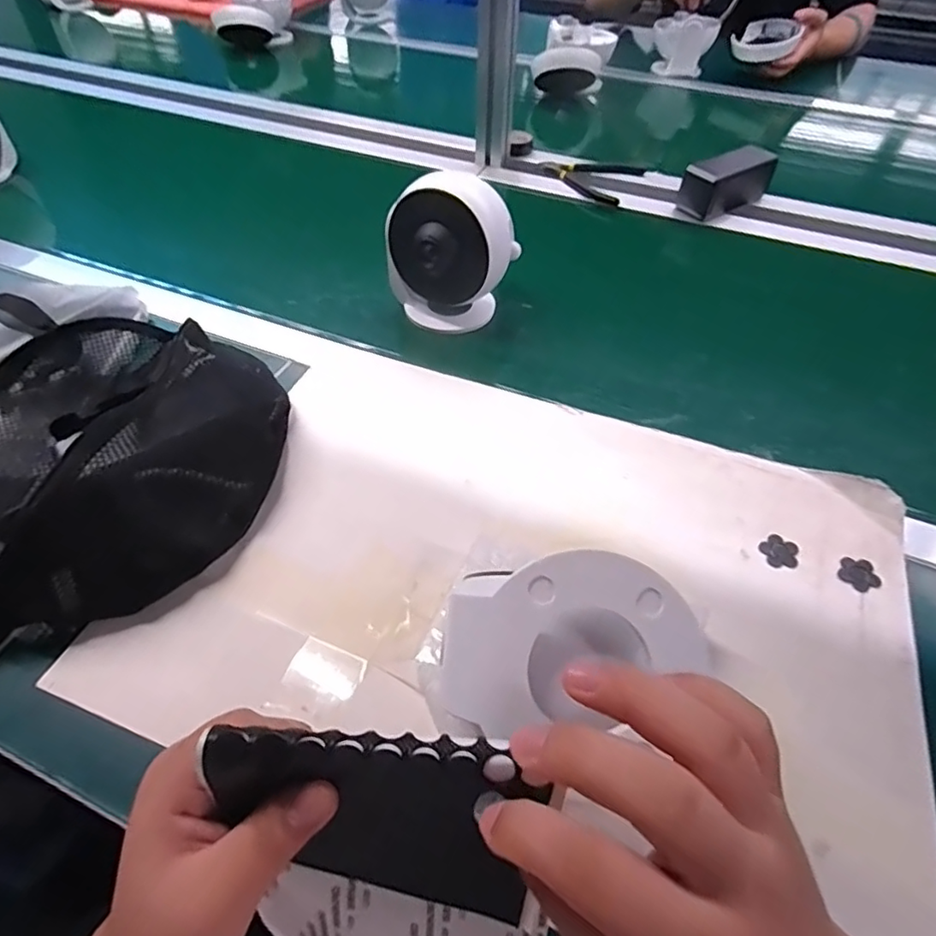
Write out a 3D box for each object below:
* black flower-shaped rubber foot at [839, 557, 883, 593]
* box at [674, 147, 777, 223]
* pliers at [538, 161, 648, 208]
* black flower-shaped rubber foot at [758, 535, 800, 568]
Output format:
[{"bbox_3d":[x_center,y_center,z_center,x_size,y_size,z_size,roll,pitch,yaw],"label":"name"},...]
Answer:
[{"bbox_3d":[0.269,0.072,0.395,0.025,0.004,0.025,0,50,0],"label":"black flower-shaped rubber foot"},{"bbox_3d":[0.332,-0.368,0.735,0.125,0.059,0.050,-27,55,-21],"label":"box"},{"bbox_3d":[0.165,-0.411,0.801,0.134,0.011,0.113,24,54,18],"label":"pliers"},{"bbox_3d":[0.222,0.059,0.408,0.025,0.004,0.026,13,51,10],"label":"black flower-shaped rubber foot"}]

